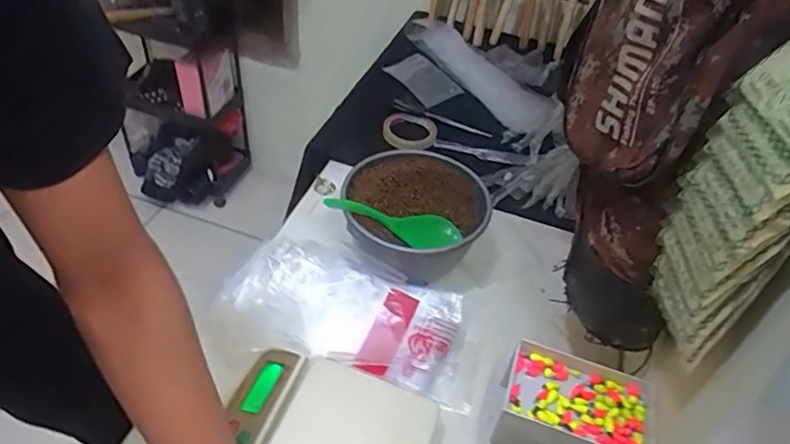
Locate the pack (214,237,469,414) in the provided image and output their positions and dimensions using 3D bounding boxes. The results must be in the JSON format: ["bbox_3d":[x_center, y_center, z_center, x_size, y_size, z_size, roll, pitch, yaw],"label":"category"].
[{"bbox_3d":[-0.055,0.117,0.679,0.305,0.036,0.147,16,45,9],"label":"pack"}]

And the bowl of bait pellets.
[{"bbox_3d":[0.018,-0.007,0.751,0.191,0.096,0.175,4,45,-4],"label":"bowl of bait pellets"}]

